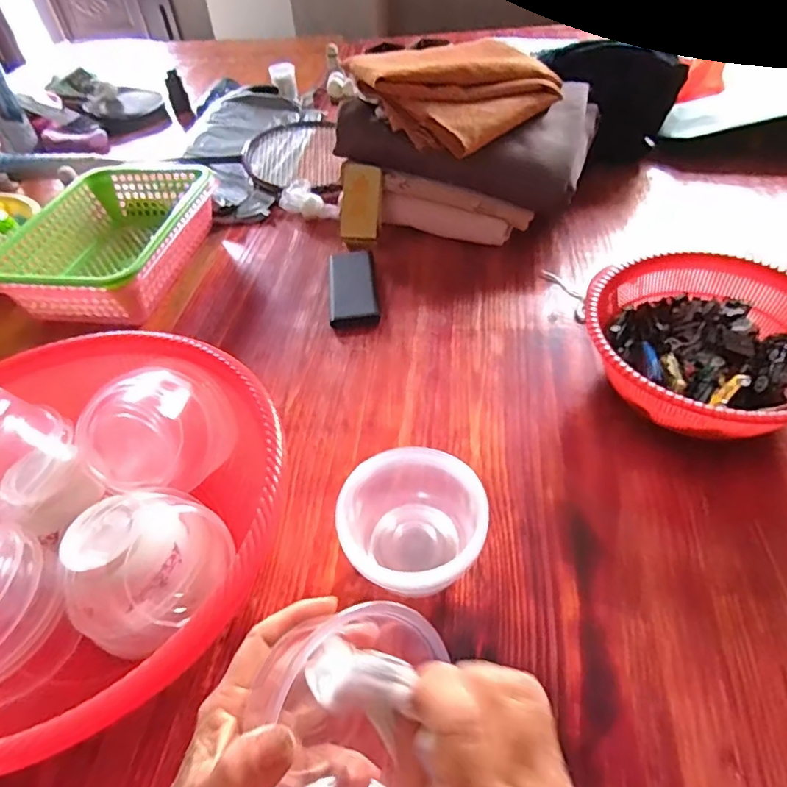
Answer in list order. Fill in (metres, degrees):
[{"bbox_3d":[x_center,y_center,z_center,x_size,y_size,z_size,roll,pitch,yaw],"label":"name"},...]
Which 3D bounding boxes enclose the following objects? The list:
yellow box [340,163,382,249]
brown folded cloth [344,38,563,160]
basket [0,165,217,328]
[{"bbox_3d":[-0.047,-0.269,0.789,0.059,0.123,0.024,3,5,8],"label":"yellow box"},{"bbox_3d":[0.092,-0.422,0.754,0.241,0.072,0.207,-28,51,-20],"label":"brown folded cloth"},{"bbox_3d":[-0.382,-0.216,0.772,0.209,0.093,0.292,6,49,11],"label":"basket"}]

